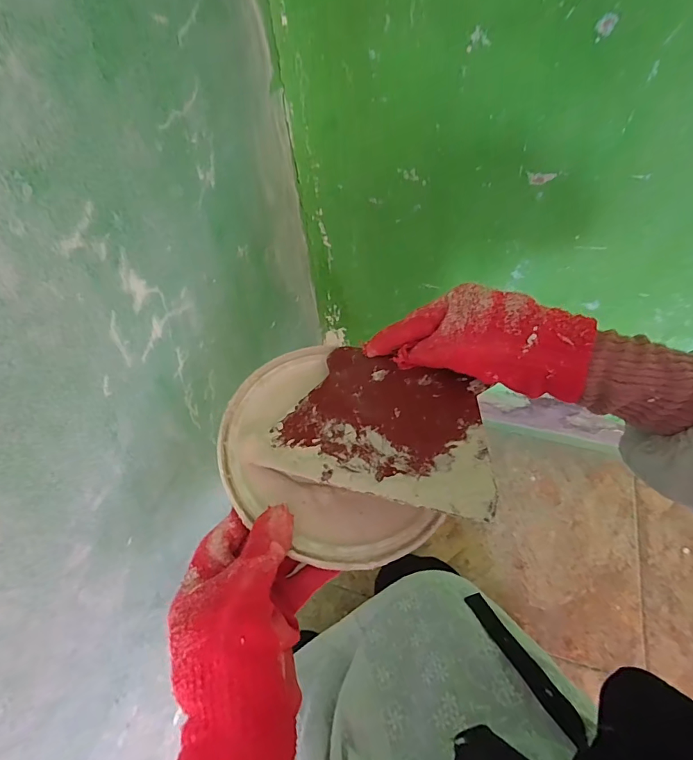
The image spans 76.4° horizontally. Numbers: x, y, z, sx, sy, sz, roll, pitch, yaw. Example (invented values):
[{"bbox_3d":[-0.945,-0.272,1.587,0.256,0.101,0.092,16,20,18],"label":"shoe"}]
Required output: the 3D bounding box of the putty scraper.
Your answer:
[{"bbox_3d":[0.029,0.027,0.308,0.154,0.004,0.115,7,49,27],"label":"putty scraper"}]

